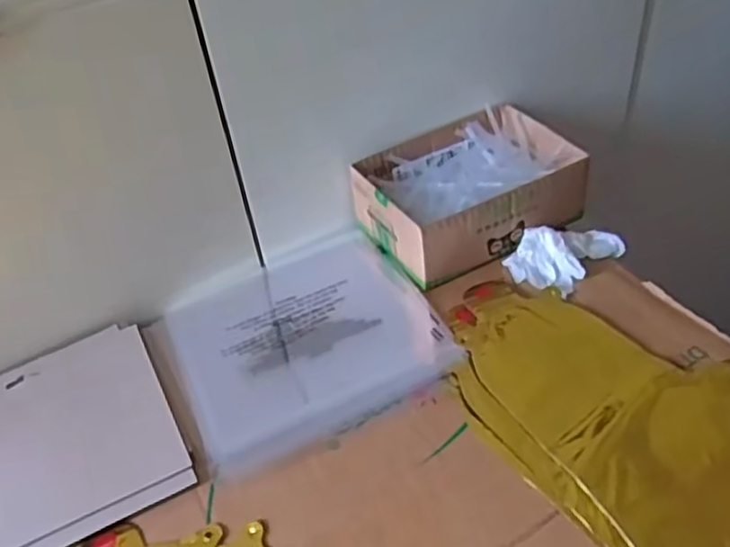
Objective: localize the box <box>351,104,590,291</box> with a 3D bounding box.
[{"bbox_3d":[0.094,-0.078,0.654,0.188,0.067,0.143,-23,45,-17],"label":"box"}]

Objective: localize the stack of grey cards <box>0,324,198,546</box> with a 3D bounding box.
[{"bbox_3d":[-0.239,0.128,0.508,0.191,0.008,0.169,-24,45,-19],"label":"stack of grey cards"}]

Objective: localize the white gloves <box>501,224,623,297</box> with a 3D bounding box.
[{"bbox_3d":[0.173,-0.020,0.613,0.089,0.024,0.065,-35,50,-28],"label":"white gloves"}]

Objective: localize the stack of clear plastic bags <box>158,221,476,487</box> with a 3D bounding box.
[{"bbox_3d":[-0.055,0.048,0.599,0.205,0.018,0.227,-21,39,-15],"label":"stack of clear plastic bags"}]

